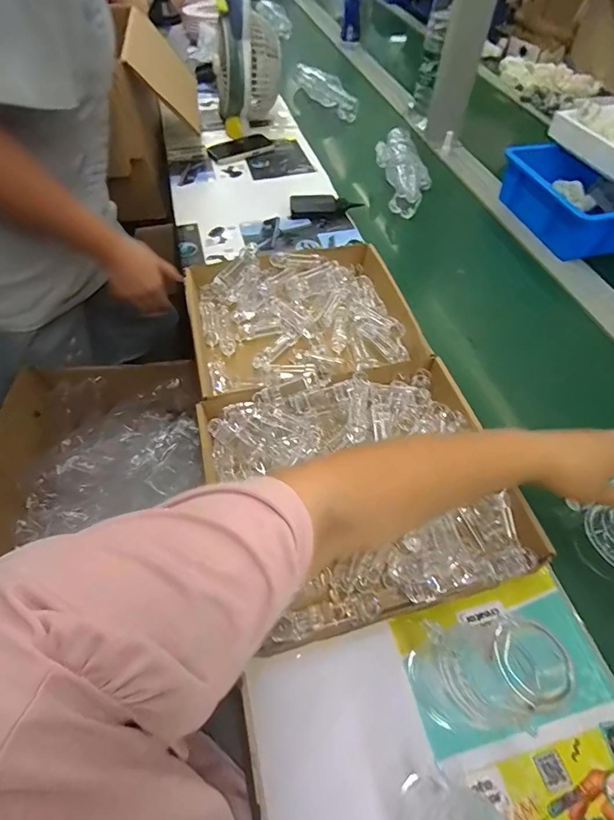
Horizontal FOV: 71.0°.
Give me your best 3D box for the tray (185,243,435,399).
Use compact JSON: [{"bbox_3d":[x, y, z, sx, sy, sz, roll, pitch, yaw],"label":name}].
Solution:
[{"bbox_3d":[-0.002,-0.129,0.635,0.321,0.069,0.293,-12,56,-9],"label":"tray"}]

